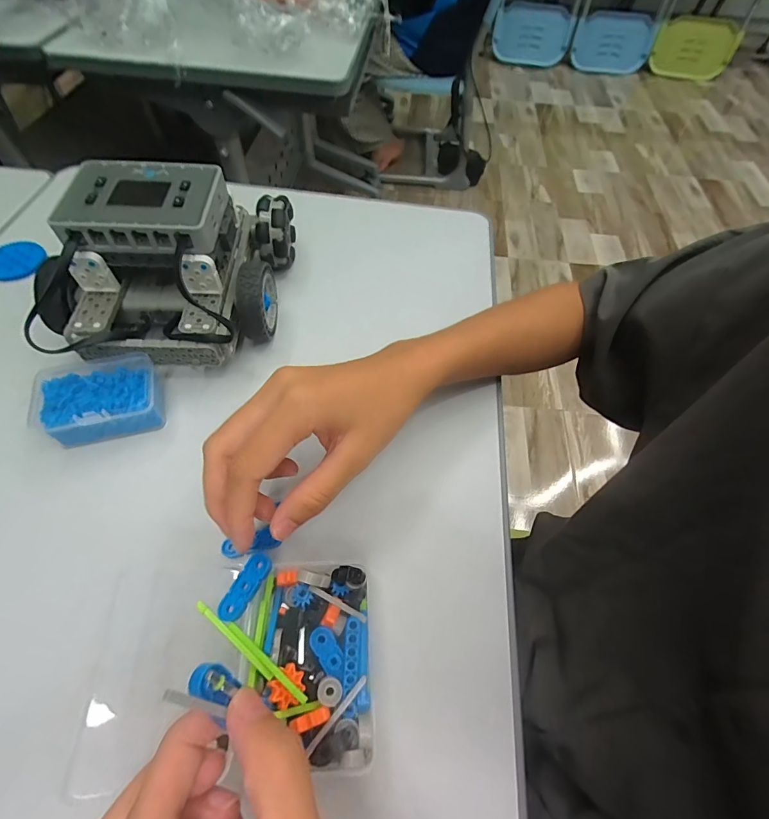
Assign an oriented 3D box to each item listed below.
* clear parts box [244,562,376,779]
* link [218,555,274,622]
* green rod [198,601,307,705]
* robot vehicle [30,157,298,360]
[{"bbox_3d":[-0.038,0.132,0.226,0.061,0.034,0.096,-2,58,-4],"label":"clear parts box"},{"bbox_3d":[-0.075,0.096,0.227,0.013,0.004,0.036,25,60,12],"label":"link"},{"bbox_3d":[-0.068,0.121,0.210,0.072,0.006,0.007,34,62,17],"label":"green rod"},{"bbox_3d":[-0.170,-0.120,0.330,0.163,0.103,0.171,4,58,-1],"label":"robot vehicle"}]

